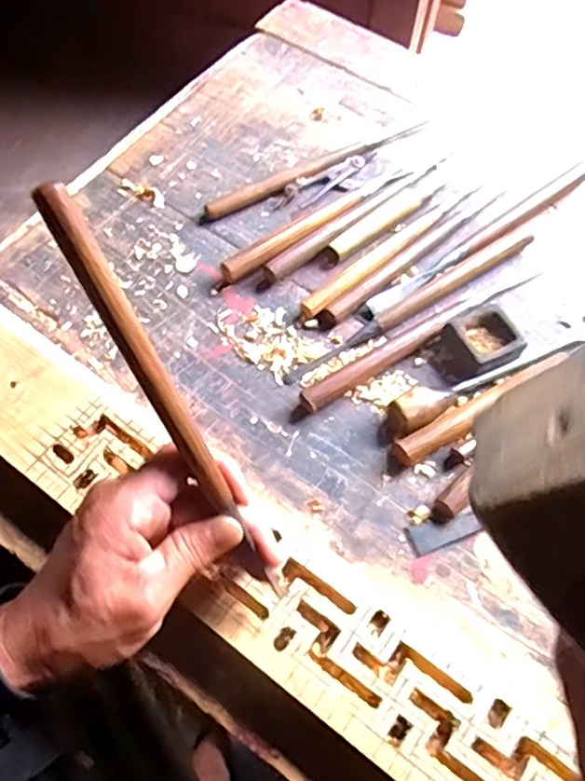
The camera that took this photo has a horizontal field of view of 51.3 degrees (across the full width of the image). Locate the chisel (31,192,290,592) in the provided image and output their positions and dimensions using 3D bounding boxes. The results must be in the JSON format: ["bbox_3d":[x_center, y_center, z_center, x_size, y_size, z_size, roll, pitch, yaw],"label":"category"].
[{"bbox_3d":[-0.059,0.009,0.297,0.014,0.223,0.010,-33,30,-17],"label":"chisel"}]

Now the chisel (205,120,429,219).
[{"bbox_3d":[0.030,-0.213,0.575,0.244,0.011,0.019,-28,68,-15],"label":"chisel"}]

